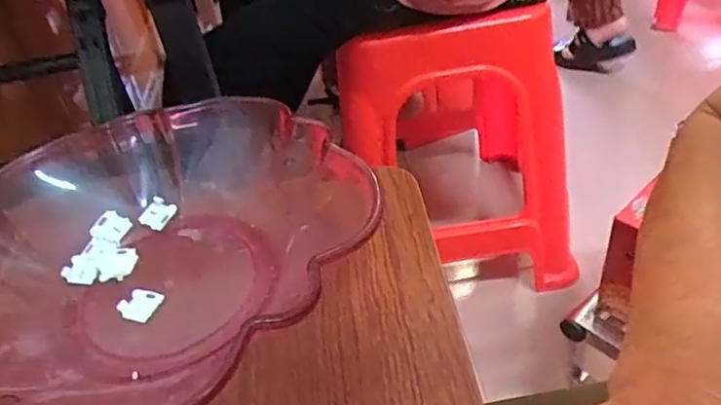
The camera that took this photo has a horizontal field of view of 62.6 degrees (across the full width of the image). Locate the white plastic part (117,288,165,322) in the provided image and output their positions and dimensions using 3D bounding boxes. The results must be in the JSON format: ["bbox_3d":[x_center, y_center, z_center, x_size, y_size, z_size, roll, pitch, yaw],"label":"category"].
[{"bbox_3d":[-0.127,0.059,0.344,0.021,0.006,0.020,12,43,22],"label":"white plastic part"}]

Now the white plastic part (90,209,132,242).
[{"bbox_3d":[-0.168,0.016,0.399,0.023,0.004,0.021,28,62,9],"label":"white plastic part"}]

